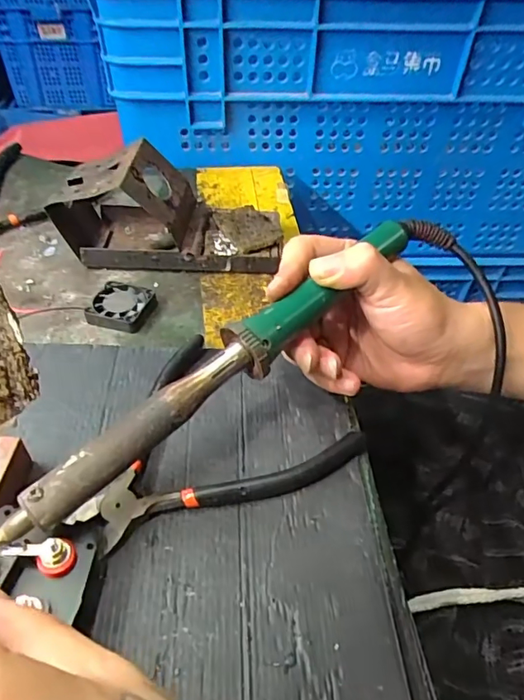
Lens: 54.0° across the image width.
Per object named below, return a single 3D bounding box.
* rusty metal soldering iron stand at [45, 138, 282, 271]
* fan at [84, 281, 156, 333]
[{"bbox_3d":[-0.072,-0.111,0.420,0.173,0.087,0.077,6,43,-13],"label":"rusty metal soldering iron stand"},{"bbox_3d":[-0.103,-0.032,0.378,0.042,0.011,0.039,11,45,8],"label":"fan"}]

